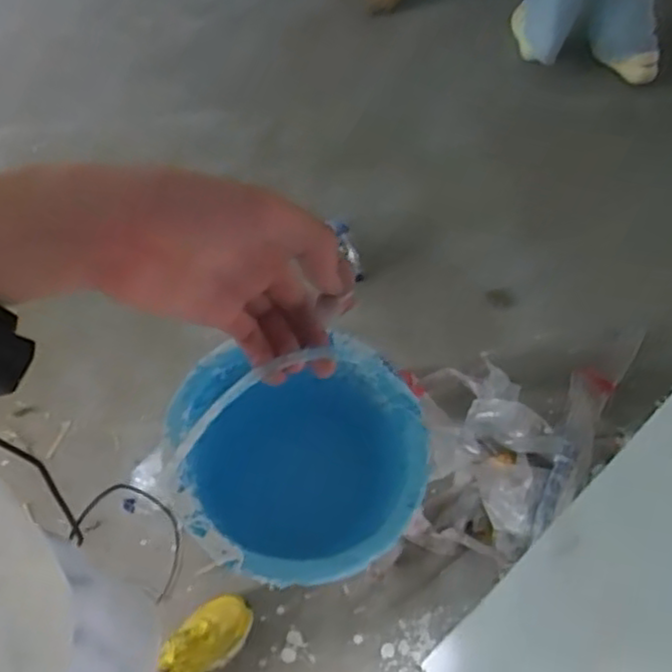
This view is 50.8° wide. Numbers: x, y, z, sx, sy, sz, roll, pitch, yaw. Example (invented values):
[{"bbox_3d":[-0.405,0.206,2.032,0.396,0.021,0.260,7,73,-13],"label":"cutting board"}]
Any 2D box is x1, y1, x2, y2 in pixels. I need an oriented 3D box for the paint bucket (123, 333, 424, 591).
[{"bbox_3d":[-0.026,0.088,0.505,0.172,0.219,0.168,0,61,1],"label":"paint bucket"}]

